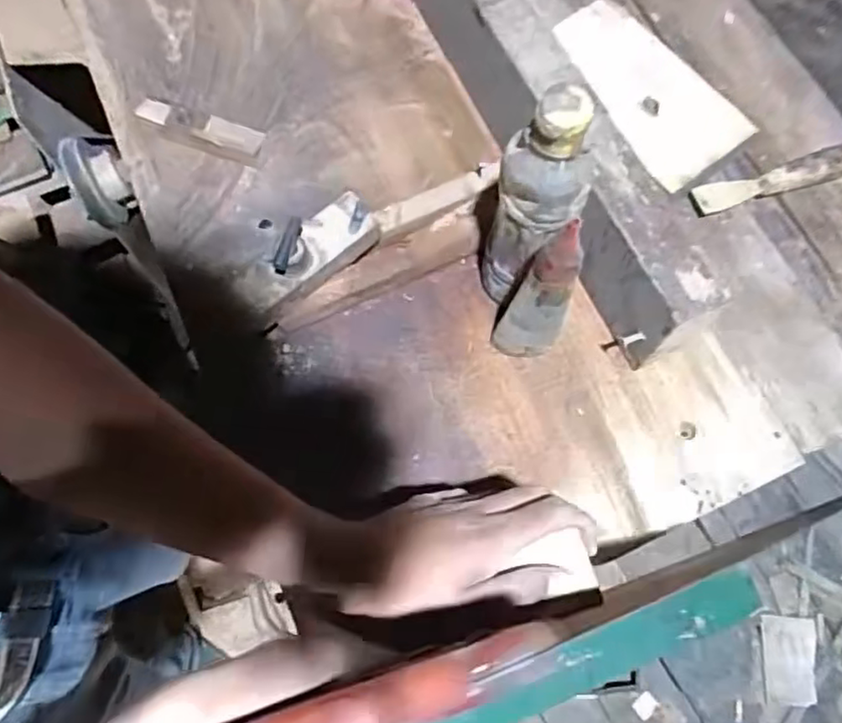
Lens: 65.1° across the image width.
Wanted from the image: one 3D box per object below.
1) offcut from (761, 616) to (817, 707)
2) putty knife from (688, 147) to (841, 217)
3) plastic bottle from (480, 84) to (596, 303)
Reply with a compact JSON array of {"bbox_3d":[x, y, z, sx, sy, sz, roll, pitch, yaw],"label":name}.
[{"bbox_3d":[0.723,0.585,1.290,0.108,0.014,0.163,0,77,1],"label":"offcut"},{"bbox_3d":[0.302,-0.153,0.563,0.139,0.021,0.023,-15,77,-2],"label":"putty knife"},{"bbox_3d":[0.074,-0.101,0.446,0.054,0.200,0.055,-17,77,-2],"label":"plastic bottle"}]

